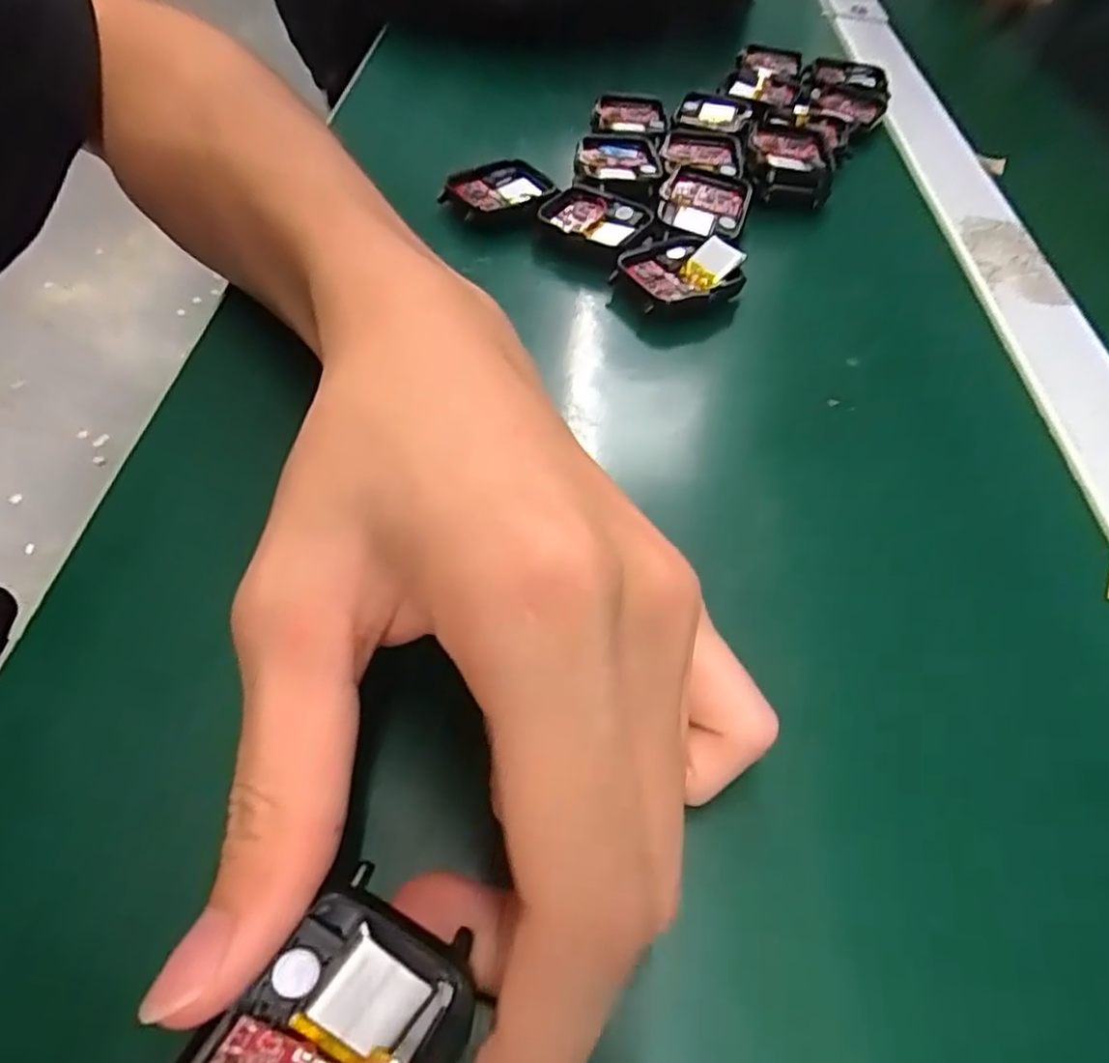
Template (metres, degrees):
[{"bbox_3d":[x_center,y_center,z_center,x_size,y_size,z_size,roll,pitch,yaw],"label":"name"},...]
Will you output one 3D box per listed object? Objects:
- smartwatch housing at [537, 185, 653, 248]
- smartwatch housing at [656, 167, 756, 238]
[{"bbox_3d":[0.017,-0.130,0.288,0.038,0.011,0.037,34,57,19],"label":"smartwatch housing"},{"bbox_3d":[0.065,-0.143,0.300,0.036,0.009,0.041,18,53,8],"label":"smartwatch housing"}]

